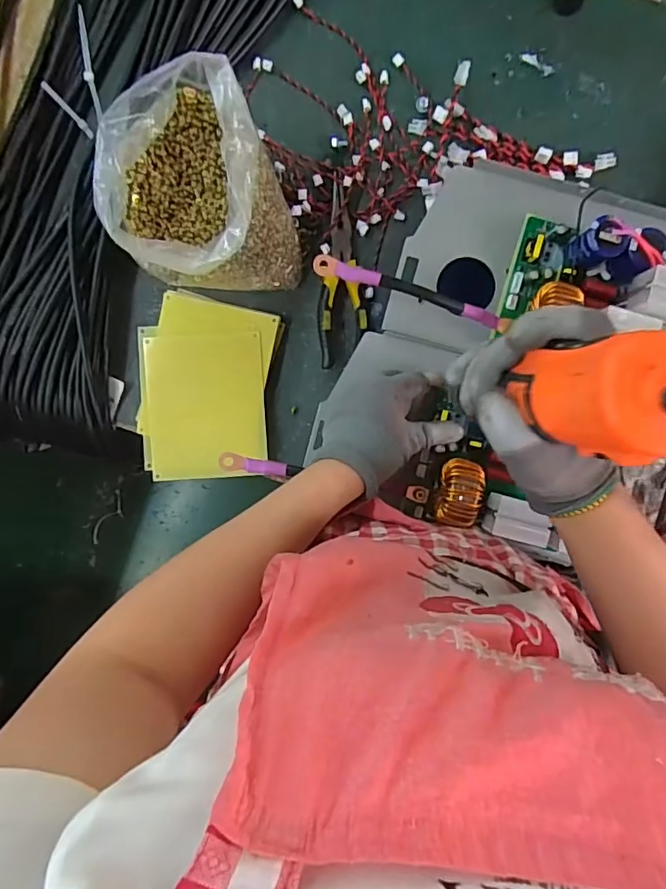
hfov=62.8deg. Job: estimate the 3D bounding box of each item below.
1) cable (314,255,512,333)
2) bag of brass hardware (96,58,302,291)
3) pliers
[{"bbox_3d":[0.068,-0.133,0.479,0.174,0.012,0.016,18,94,-1],"label":"cable"},{"bbox_3d":[-0.118,-0.234,0.516,0.141,0.153,0.164,-10,94,1],"label":"bag of brass hardware"},{"bbox_3d":[0.009,-0.183,0.582,0.049,0.021,0.197,-2,94,0],"label":"pliers"}]

